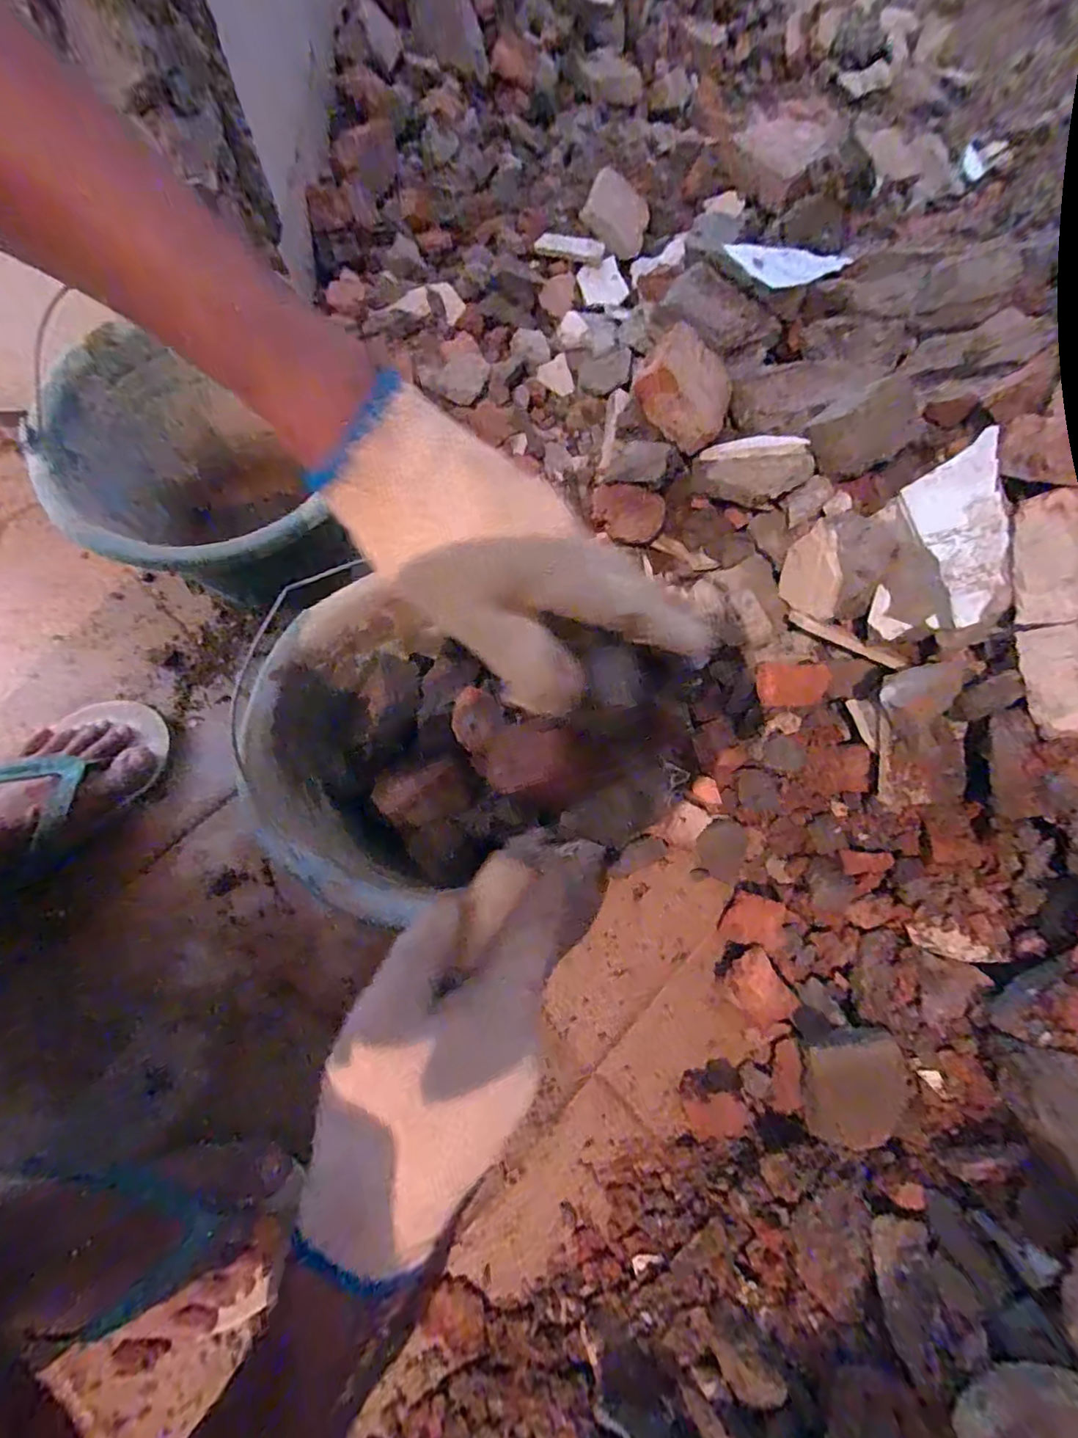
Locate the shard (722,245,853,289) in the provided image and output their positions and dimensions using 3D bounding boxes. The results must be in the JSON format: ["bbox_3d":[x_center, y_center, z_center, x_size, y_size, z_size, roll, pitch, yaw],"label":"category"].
[{"bbox_3d":[0.261,-0.466,0.583,0.142,0.007,0.060,-16,75,-19],"label":"shard"}]

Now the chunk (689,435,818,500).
[{"bbox_3d":[0.185,-0.219,0.497,0.098,0.034,0.041,11,71,34],"label":"chunk"}]

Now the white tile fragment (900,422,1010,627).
[{"bbox_3d":[0.331,-0.147,0.446,0.063,0.009,0.153,-10,69,37],"label":"white tile fragment"}]

